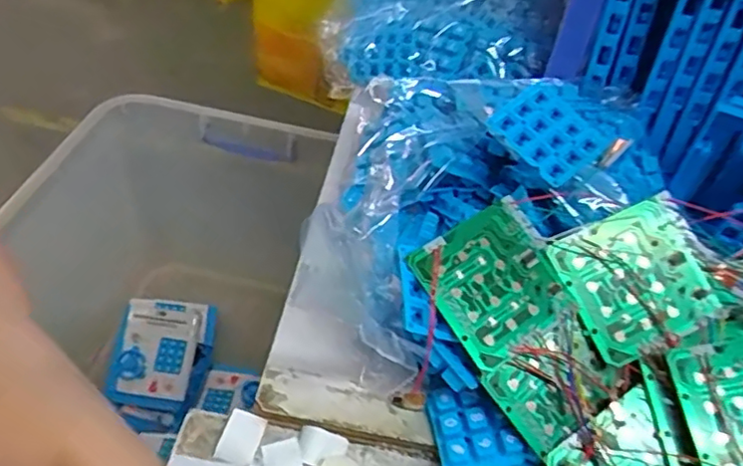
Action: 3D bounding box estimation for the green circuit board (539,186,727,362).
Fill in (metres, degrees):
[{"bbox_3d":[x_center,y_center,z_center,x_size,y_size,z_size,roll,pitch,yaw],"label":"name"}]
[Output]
[{"bbox_3d":[0.143,0.024,0.329,0.073,0.006,0.072,-25,75,-1],"label":"green circuit board"}]

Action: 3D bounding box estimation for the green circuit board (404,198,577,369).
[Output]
[{"bbox_3d":[0.066,0.025,0.325,0.072,0.006,0.070,-29,75,-19],"label":"green circuit board"}]

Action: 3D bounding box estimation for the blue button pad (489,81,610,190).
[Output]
[{"bbox_3d":[0.108,-0.063,0.378,0.049,0.012,0.062,-35,70,-15],"label":"blue button pad"}]

